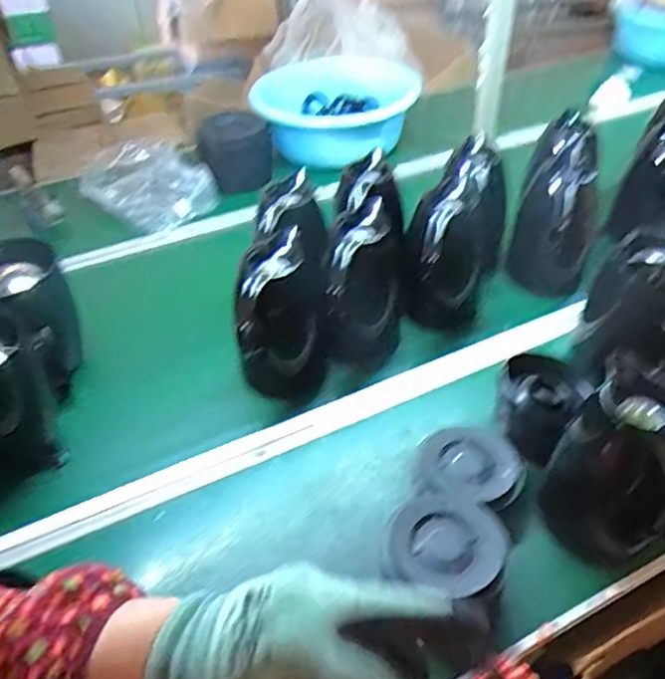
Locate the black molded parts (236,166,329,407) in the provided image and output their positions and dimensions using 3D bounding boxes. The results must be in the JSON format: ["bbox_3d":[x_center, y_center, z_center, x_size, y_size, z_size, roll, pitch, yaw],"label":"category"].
[{"bbox_3d":[-0.064,-0.067,0.856,0.115,0.191,0.271,2,42,4],"label":"black molded parts"}]

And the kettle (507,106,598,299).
[{"bbox_3d":[0.375,-0.222,1.008,0.119,0.188,0.296,14,45,16],"label":"kettle"}]

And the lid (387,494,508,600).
[{"bbox_3d":[0.116,0.198,0.598,0.104,0.018,0.111,-1,42,1],"label":"lid"}]

